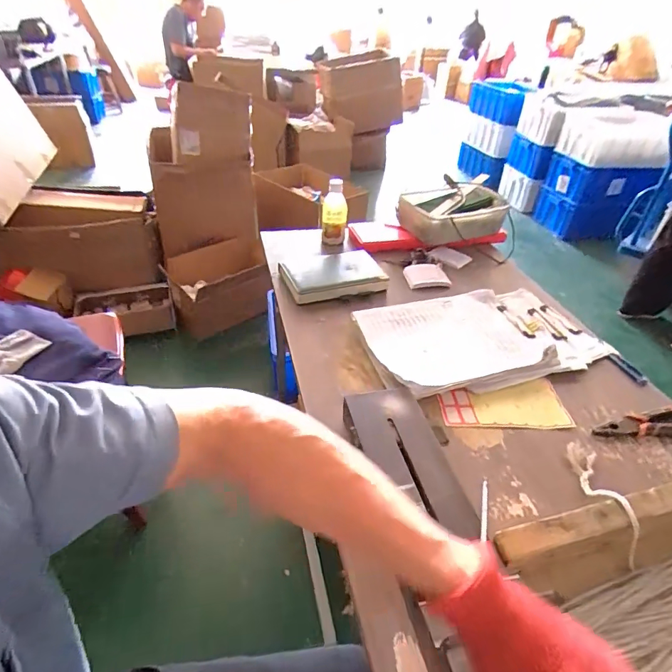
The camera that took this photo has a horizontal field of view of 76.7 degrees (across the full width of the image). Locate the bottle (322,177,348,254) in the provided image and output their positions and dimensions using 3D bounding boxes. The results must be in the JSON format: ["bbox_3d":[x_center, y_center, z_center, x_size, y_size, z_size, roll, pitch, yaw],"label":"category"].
[{"bbox_3d":[-0.003,-0.297,1.065,0.057,0.178,0.062,6,39,2],"label":"bottle"}]

